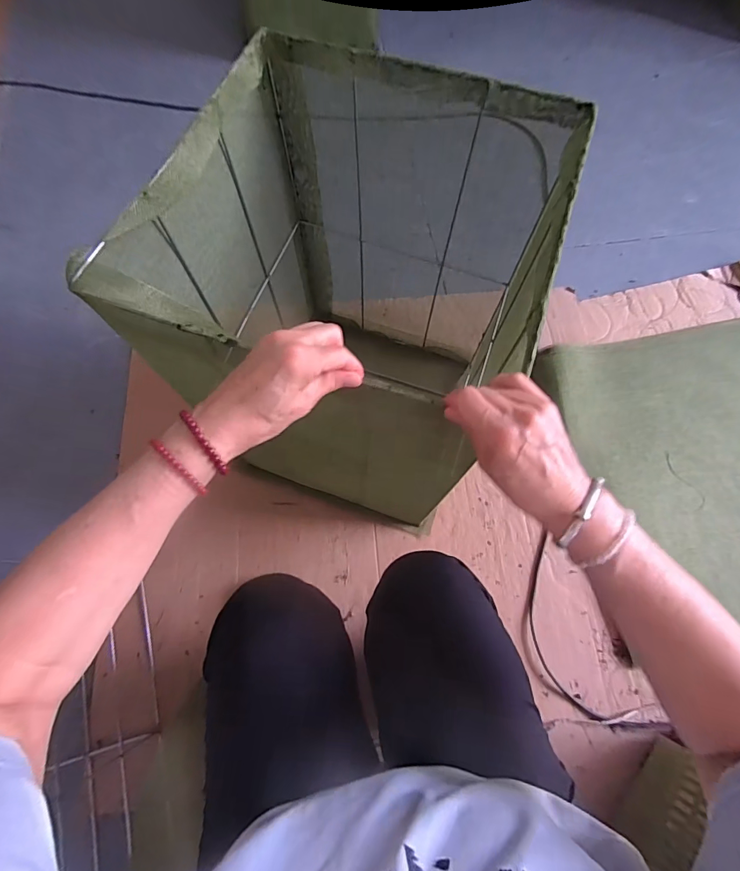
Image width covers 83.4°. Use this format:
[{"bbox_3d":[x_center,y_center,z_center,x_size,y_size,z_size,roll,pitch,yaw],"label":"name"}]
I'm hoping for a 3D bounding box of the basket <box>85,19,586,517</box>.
[{"bbox_3d":[-0.010,-0.154,0.672,0.407,0.572,0.408,17,71,6],"label":"basket"}]

